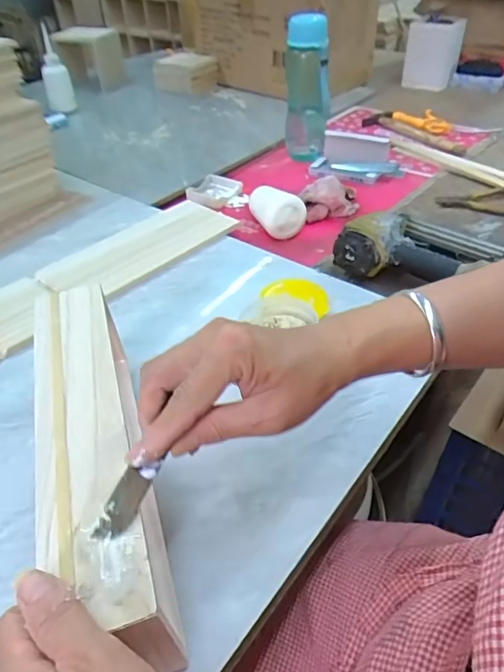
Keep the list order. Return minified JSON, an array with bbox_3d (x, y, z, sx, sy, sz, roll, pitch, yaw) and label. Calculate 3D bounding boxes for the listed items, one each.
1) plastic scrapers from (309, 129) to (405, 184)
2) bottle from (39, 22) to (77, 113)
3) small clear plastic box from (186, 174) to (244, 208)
[{"bbox_3d":[0.194,-0.327,0.884,0.163,0.044,0.106,9,42,11],"label":"plastic scrapers"},{"bbox_3d":[-0.447,-0.597,1.109,0.061,0.156,0.047,-14,43,-15],"label":"bottle"},{"bbox_3d":[-0.066,-0.253,0.848,0.075,0.016,0.086,21,45,23],"label":"small clear plastic box"}]

